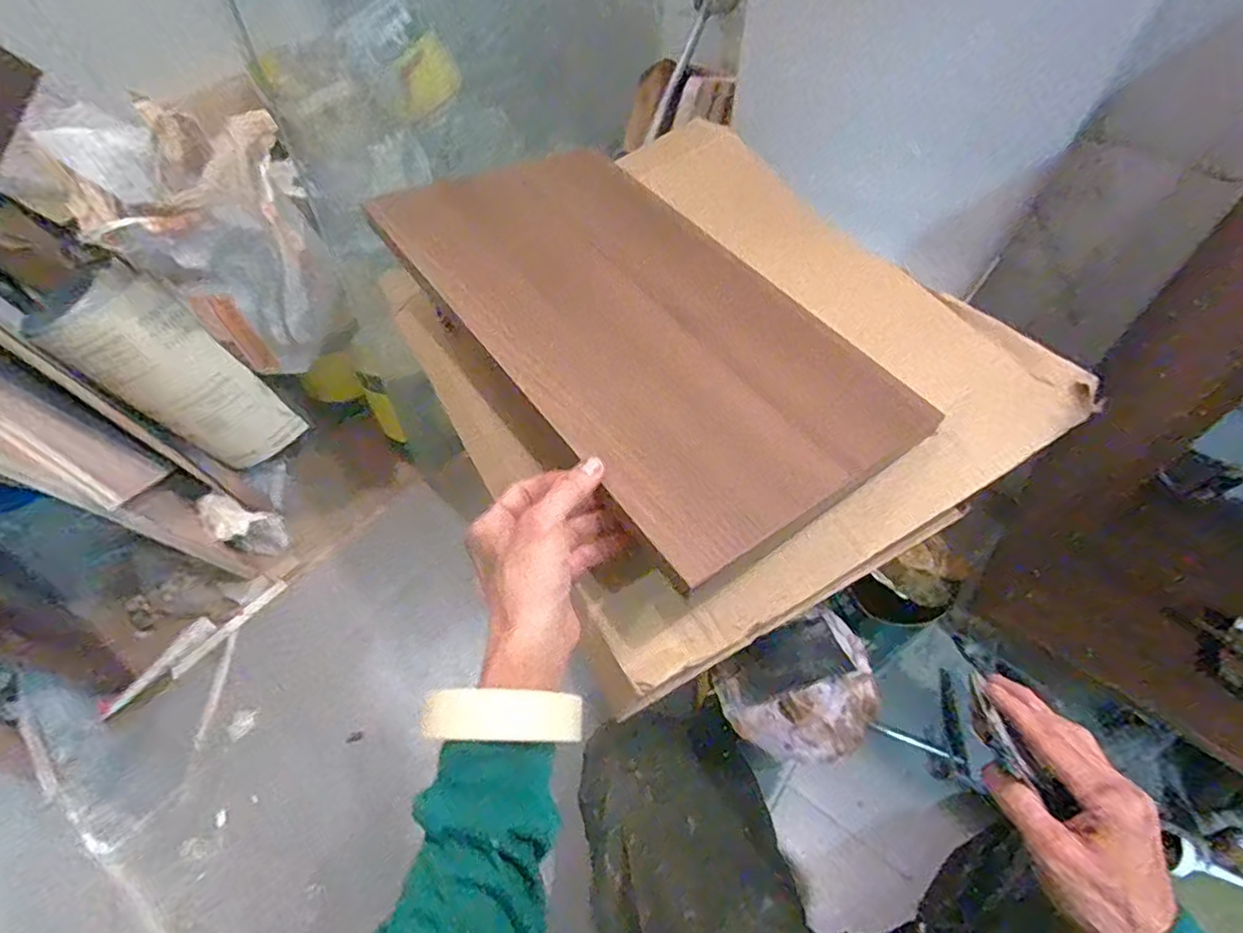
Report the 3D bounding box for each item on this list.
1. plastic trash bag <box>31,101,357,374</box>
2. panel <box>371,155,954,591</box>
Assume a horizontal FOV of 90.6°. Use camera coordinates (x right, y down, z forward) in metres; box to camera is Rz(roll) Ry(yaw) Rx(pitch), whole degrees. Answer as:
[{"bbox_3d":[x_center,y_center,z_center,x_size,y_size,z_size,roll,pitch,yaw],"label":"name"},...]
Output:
[{"bbox_3d":[-0.539,-0.269,0.854,0.224,0.318,0.207,-29,59,-21],"label":"plastic trash bag"},{"bbox_3d":[0.006,-0.136,0.527,0.267,0.018,0.465,-28,61,-24],"label":"panel"}]

